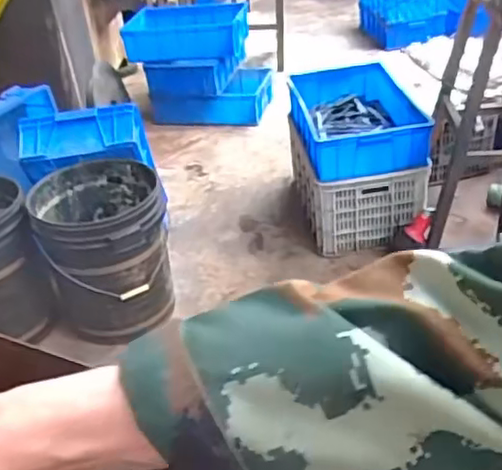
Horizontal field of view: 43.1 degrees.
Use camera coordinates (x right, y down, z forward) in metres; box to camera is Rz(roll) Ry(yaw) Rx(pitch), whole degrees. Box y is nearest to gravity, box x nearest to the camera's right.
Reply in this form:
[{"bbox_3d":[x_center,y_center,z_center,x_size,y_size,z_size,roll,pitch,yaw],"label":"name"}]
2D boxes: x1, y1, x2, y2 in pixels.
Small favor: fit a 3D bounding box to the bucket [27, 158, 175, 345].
[{"bbox_3d":[-0.406,0.060,1.830,0.343,0.411,0.365,-13,35,-11],"label":"bucket"}]

